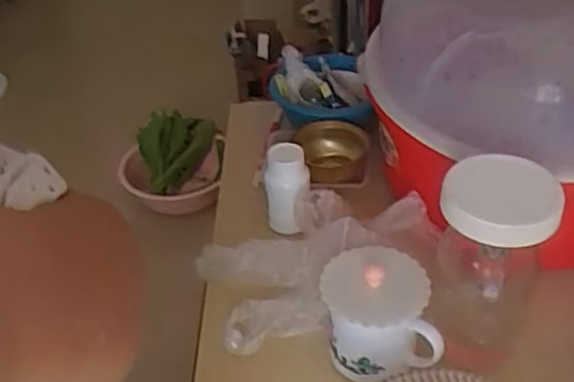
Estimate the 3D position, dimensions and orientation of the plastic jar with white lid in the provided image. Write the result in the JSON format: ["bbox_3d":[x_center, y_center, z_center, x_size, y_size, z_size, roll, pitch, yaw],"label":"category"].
[{"bbox_3d":[0.177,0.059,0.580,0.091,0.164,0.095,10,41,18],"label":"plastic jar with white lid"}]

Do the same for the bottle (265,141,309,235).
[{"bbox_3d":[0.000,-0.001,0.749,0.048,0.095,0.055,-3,39,3],"label":"bottle"}]

